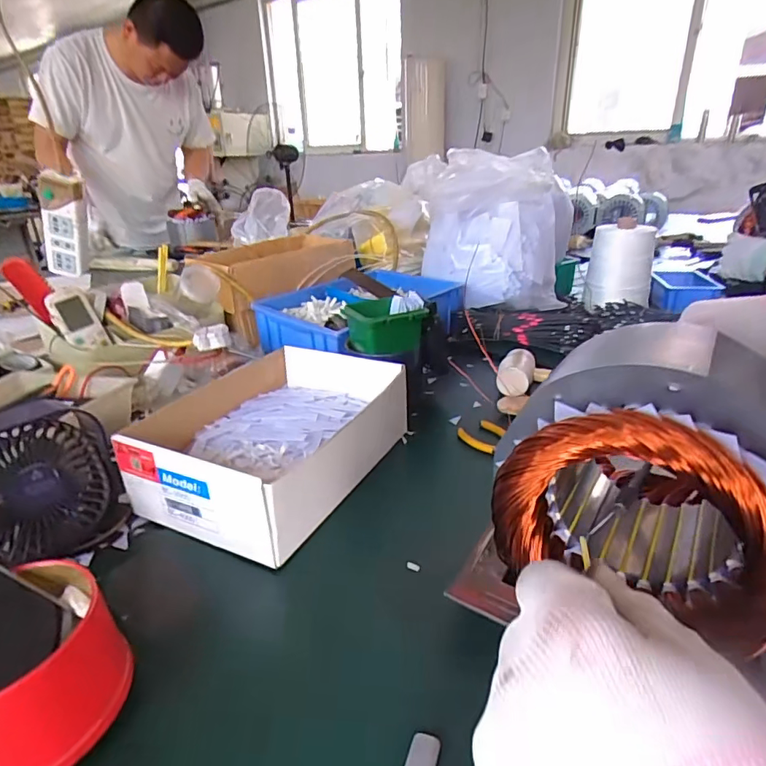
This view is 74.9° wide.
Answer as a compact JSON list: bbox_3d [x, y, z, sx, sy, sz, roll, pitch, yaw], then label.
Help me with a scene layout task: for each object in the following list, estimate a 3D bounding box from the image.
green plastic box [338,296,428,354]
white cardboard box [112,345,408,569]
[{"bbox_3d":[0.002,-0.073,0.608,0.082,0.043,0.087,-12,27,-22],"label":"green plastic box"},{"bbox_3d":[-0.105,0.046,0.496,0.219,0.072,0.243,11,28,25],"label":"white cardboard box"}]

